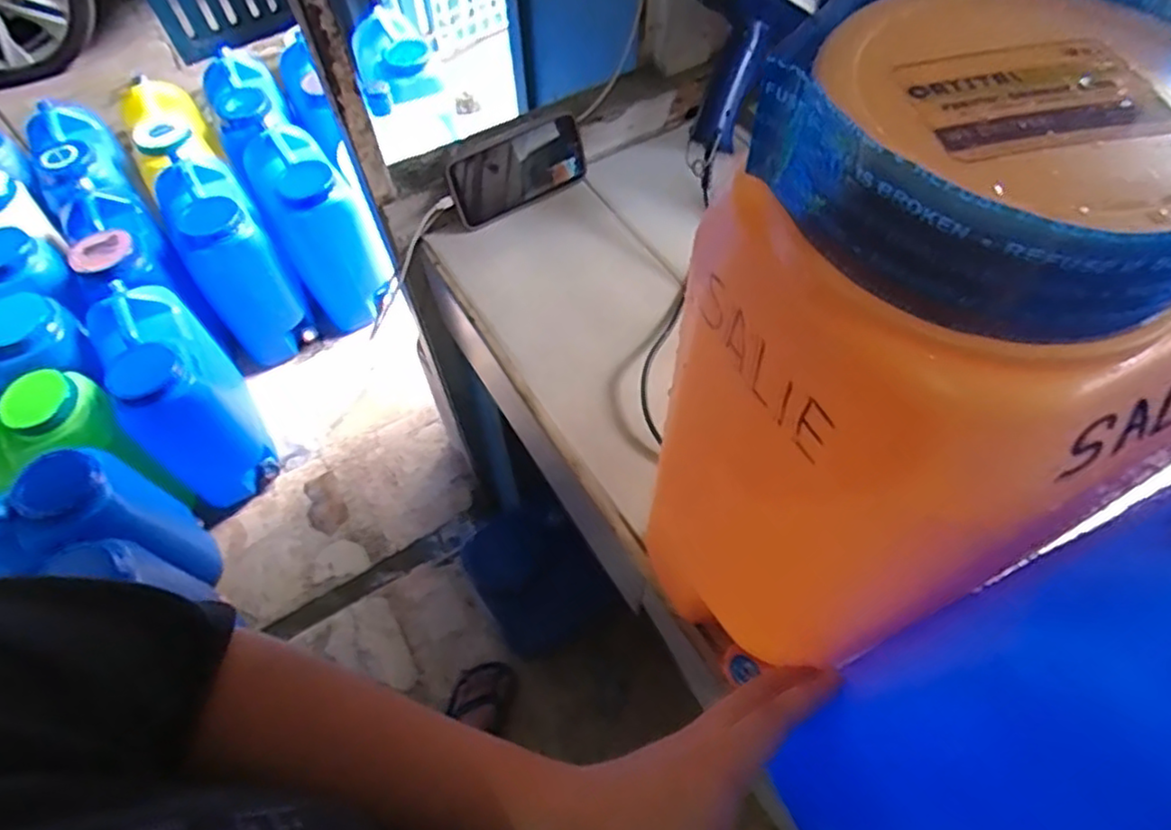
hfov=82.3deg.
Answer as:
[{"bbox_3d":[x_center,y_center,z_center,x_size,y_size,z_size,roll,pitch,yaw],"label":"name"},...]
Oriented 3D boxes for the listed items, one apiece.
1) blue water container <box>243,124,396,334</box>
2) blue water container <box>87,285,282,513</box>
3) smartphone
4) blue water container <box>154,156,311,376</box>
[{"bbox_3d":[-0.632,-0.445,1.616,0.202,0.406,0.297,-31,63,-16],"label":"blue water container"},{"bbox_3d":[-0.793,-0.020,1.376,0.188,0.433,0.348,-31,63,-16],"label":"blue water container"},{"bbox_3d":[-0.073,-0.274,0.752,0.165,0.081,0.016,-32,43,-15],"label":"smartphone"},{"bbox_3d":[-0.809,-0.359,1.561,0.183,0.410,0.298,-31,63,-16],"label":"blue water container"}]

